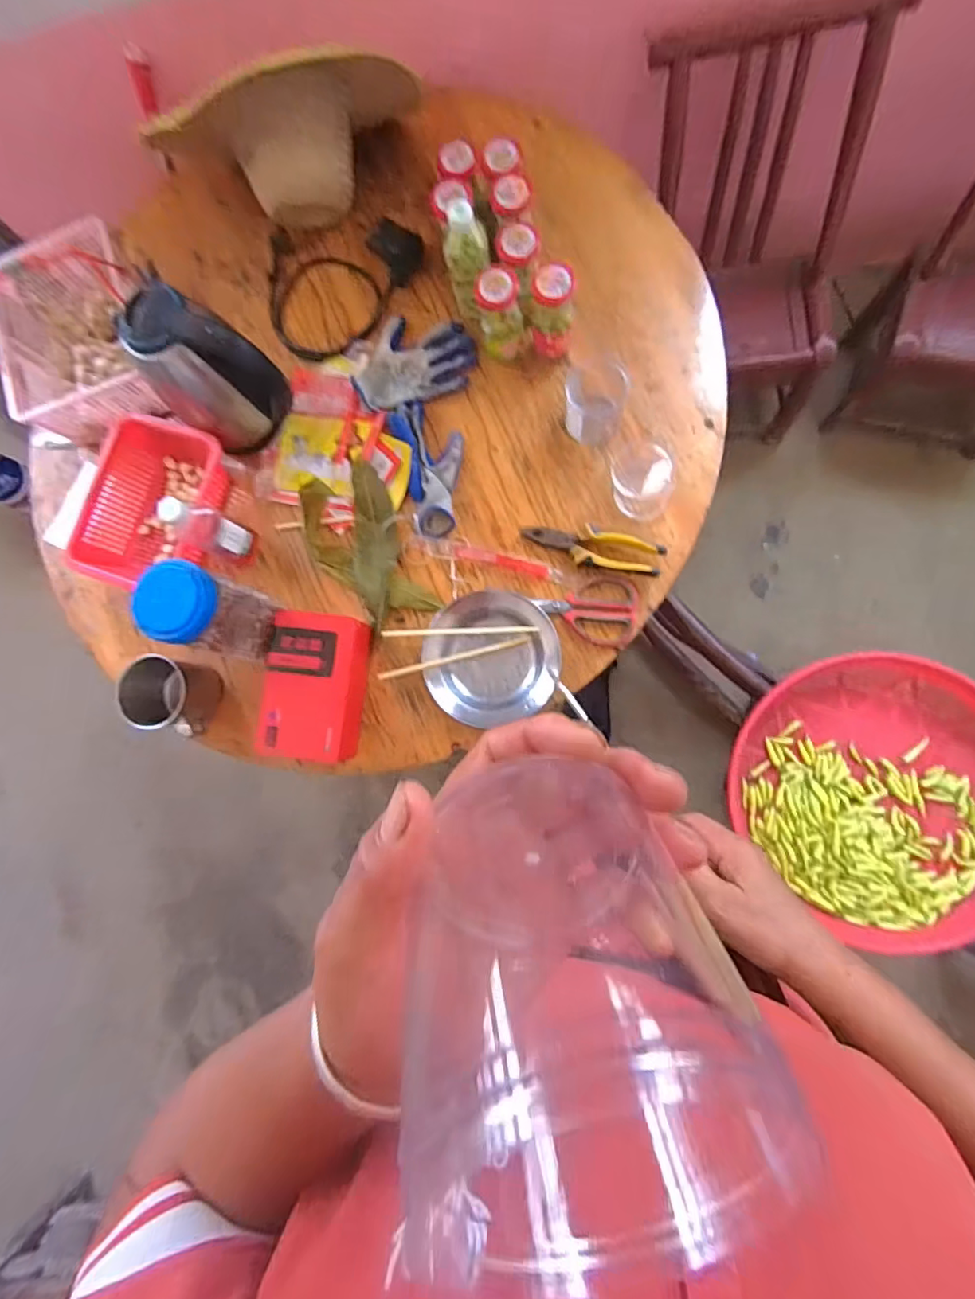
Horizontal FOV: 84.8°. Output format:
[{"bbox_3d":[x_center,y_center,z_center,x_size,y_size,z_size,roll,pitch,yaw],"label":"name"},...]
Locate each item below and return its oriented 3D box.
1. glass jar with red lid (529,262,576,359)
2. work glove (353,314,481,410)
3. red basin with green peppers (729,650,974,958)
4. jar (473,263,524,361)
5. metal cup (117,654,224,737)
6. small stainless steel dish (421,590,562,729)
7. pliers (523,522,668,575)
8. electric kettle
[{"bbox_3d":[0.093,-0.477,0.763,0.062,0.135,0.066,-1,84,7],"label":"glass jar with red lid"},{"bbox_3d":[-0.118,-0.457,0.834,0.188,0.023,0.141,-19,82,5],"label":"work glove"},{"bbox_3d":[0.653,0.230,0.891,0.457,0.094,0.435,-1,84,7],"label":"red basin with green peppers"},{"bbox_3d":[0.020,-0.481,0.771,0.065,0.128,0.065,-1,84,7],"label":"jar"},{"bbox_3d":[-0.465,0.065,0.787,0.097,0.097,0.100,-1,84,7],"label":"metal cup"},{"bbox_3d":[0.005,0.010,0.752,0.184,0.040,0.182,-1,84,7],"label":"small stainless steel dish"},{"bbox_3d":[0.148,-0.147,0.763,0.196,0.021,0.053,16,86,9],"label":"pliers"},{"bbox_3d":[-0.390,-0.384,0.757,0.128,0.234,0.138,40,90,10],"label":"electric kettle"}]

